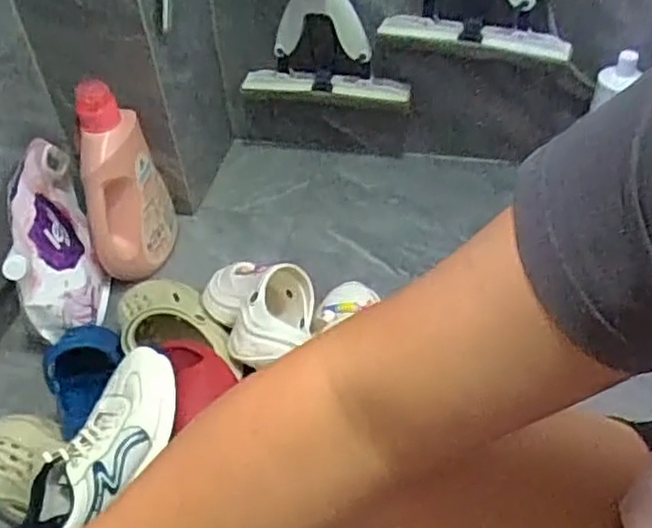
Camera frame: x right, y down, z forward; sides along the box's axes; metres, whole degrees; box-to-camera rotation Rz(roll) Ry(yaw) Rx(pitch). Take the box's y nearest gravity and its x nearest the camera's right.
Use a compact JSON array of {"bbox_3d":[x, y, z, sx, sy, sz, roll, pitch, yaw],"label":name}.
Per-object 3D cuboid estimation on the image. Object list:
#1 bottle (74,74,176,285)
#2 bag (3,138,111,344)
[{"bbox_3d":[-0.323,-0.133,1.096,0.108,0.295,0.138,-4,46,0],"label":"bottle"},{"bbox_3d":[-0.416,-0.039,1.071,0.097,0.215,0.269,-16,47,-12],"label":"bag"}]

